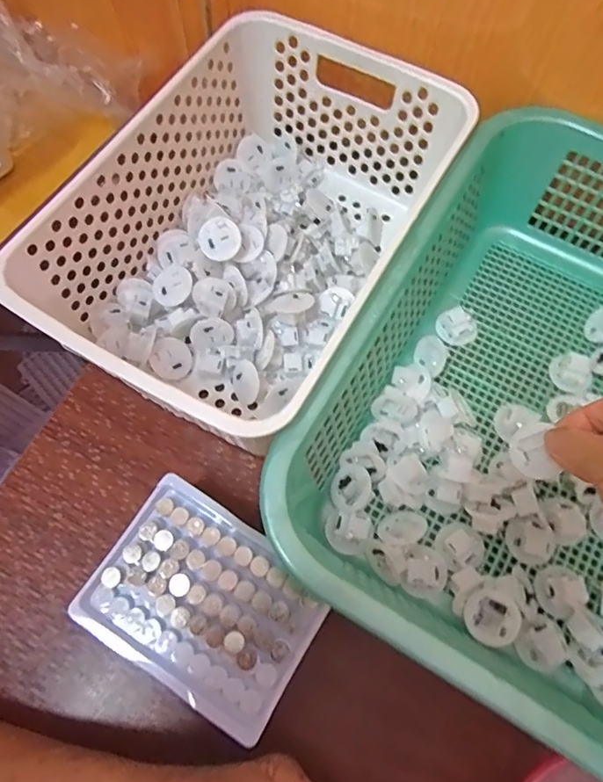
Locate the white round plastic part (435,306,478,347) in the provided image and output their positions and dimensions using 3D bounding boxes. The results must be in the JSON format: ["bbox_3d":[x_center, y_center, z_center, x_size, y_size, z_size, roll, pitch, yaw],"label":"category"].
[{"bbox_3d":[0.126,-0.052,0.420,0.033,0.012,0.027,32,71,10],"label":"white round plastic part"}]

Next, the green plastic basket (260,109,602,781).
[{"bbox_3d":[0.182,0.008,0.346,0.289,0.092,0.378,30,71,9],"label":"green plastic basket"}]

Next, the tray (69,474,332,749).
[{"bbox_3d":[-0.057,0.125,0.312,0.128,0.015,0.097,31,71,10],"label":"tray"}]

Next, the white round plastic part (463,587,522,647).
[{"bbox_3d":[0.120,0.142,0.328,0.032,0.009,0.032,1,69,-2],"label":"white round plastic part"}]

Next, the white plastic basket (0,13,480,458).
[{"bbox_3d":[-0.033,-0.115,0.391,0.201,0.112,0.306,29,71,9],"label":"white plastic basket"}]

